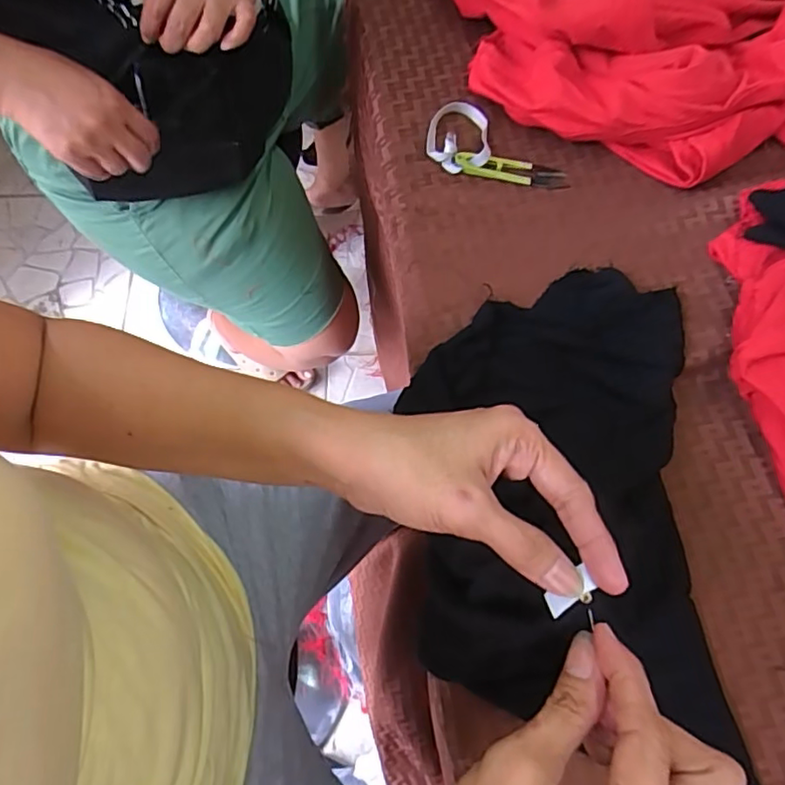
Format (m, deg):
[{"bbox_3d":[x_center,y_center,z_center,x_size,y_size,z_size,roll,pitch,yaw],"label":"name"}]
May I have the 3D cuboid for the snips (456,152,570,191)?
[{"bbox_3d":[0.104,-0.196,0.502,0.097,0.011,0.023,9,69,5],"label":"snips"}]

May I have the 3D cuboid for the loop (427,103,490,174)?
[{"bbox_3d":[0.059,-0.232,0.518,0.055,0.011,0.078,2,69,2],"label":"loop"}]

